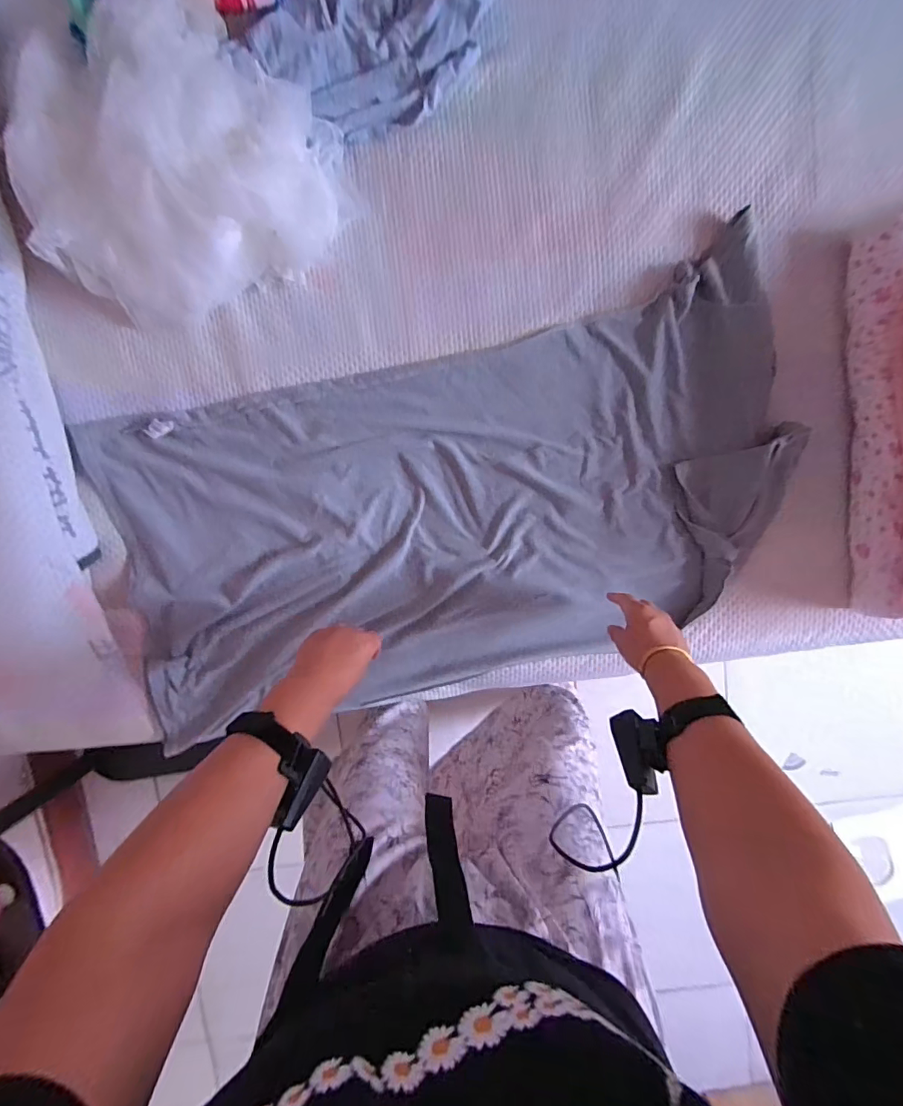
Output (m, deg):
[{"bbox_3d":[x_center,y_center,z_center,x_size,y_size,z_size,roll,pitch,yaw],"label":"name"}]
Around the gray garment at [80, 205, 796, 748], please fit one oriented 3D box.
[{"bbox_3d":[-0.009,-0.051,0.693,0.973,0.045,0.491,-15,94,2],"label":"gray garment"}]

